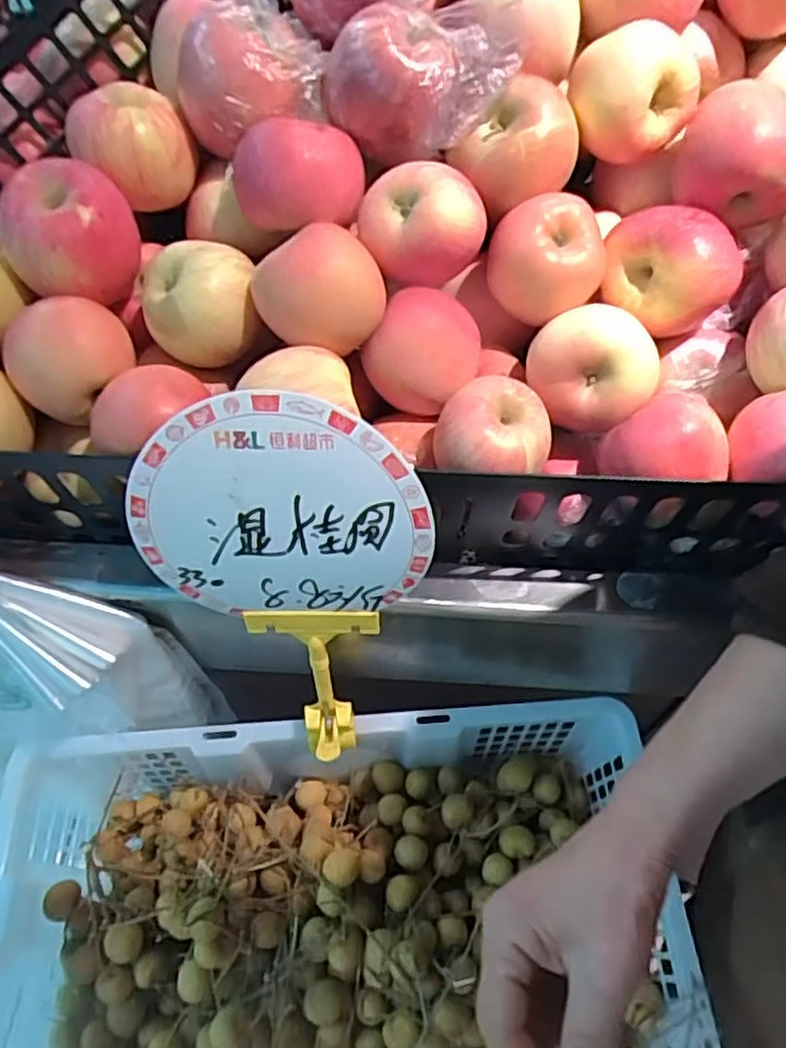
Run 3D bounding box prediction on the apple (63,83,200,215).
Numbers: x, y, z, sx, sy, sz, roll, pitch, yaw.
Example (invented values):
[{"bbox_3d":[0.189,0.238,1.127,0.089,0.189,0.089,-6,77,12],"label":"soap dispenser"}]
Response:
[{"bbox_3d":[-0.165,-0.240,0.447,0.062,0.055,0.061,0,57,0],"label":"apple"}]

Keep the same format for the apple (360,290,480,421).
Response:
[{"bbox_3d":[0.023,-0.106,0.434,0.060,0.059,0.062,28,61,17],"label":"apple"}]

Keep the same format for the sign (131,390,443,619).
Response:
[{"bbox_3d":[-0.063,-0.003,0.390,0.161,0.147,0.009,-1,38,6],"label":"sign"}]

